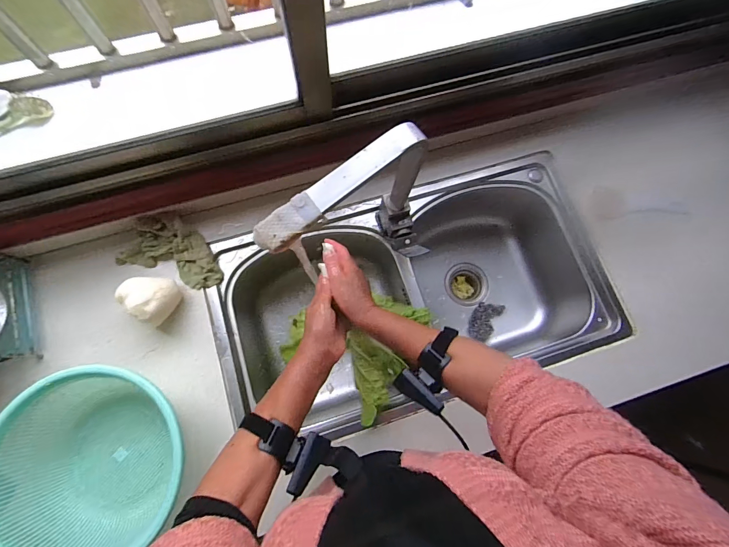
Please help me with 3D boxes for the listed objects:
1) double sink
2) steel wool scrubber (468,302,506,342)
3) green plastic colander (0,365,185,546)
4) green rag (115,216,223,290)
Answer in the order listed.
[{"bbox_3d":[0.101,0.046,0.800,0.766,0.222,0.436,-17,77,-6],"label":"double sink"},{"bbox_3d":[0.290,0.112,0.853,0.065,0.022,0.102,32,77,6],"label":"steel wool scrubber"},{"bbox_3d":[-0.403,0.282,0.540,0.276,0.112,0.264,0,76,-2],"label":"green plastic colander"},{"bbox_3d":[-0.358,-0.044,0.666,0.185,0.041,0.110,18,76,3],"label":"green rag"}]

